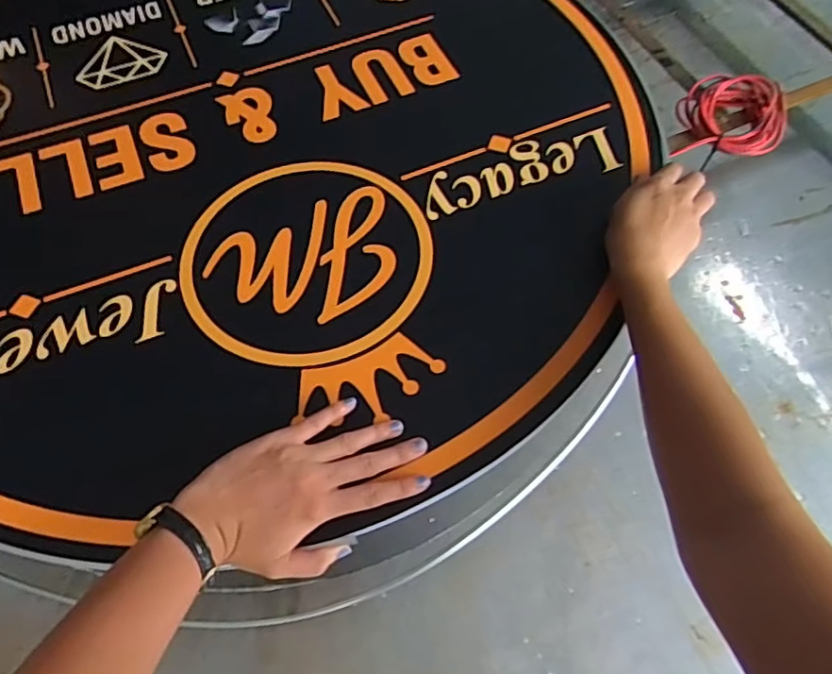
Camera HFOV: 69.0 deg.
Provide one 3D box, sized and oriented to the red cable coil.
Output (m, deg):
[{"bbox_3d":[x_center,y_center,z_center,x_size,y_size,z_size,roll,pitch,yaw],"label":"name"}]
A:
[{"bbox_3d":[0.409,-0.290,0.772,0.139,0.050,0.125,9,62,5],"label":"red cable coil"}]

